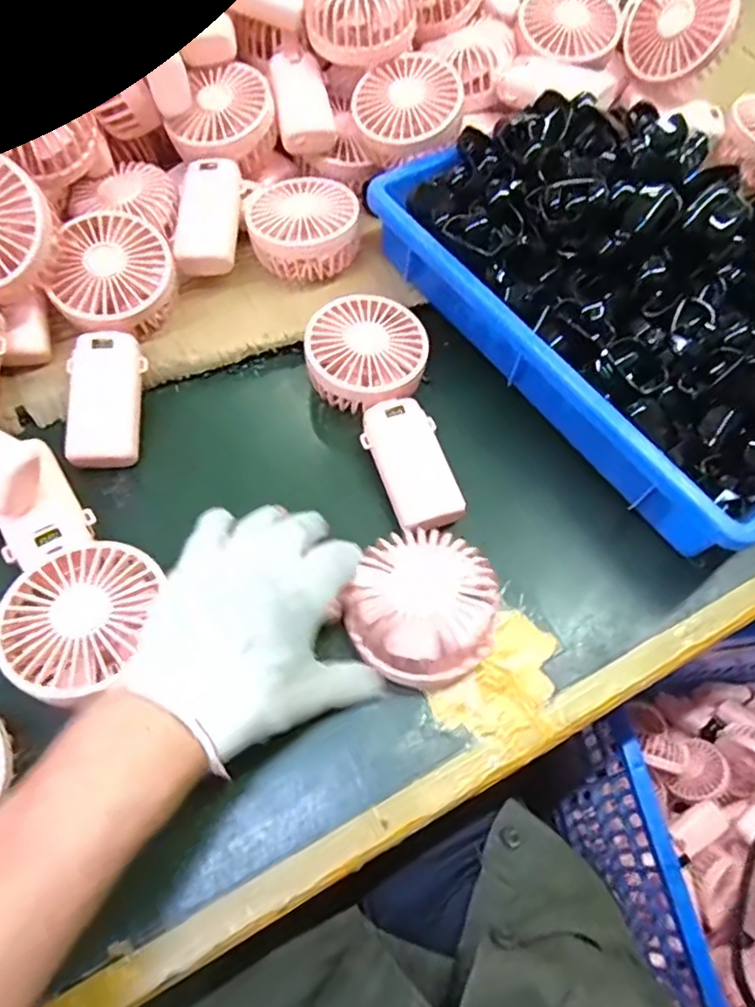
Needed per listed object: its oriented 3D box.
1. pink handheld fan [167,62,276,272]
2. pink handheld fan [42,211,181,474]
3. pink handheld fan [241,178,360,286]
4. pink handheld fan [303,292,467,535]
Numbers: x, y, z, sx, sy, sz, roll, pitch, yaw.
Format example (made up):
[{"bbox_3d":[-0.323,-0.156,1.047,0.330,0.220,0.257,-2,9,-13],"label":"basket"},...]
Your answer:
[{"bbox_3d":[-0.127,-0.262,0.476,0.079,0.039,0.183,7,79,-1],"label":"pink handheld fan"},{"bbox_3d":[-0.185,-0.117,0.419,0.081,0.040,0.185,-2,79,-5],"label":"pink handheld fan"},{"bbox_3d":[-0.059,-0.219,0.485,0.087,0.038,0.081,2,59,-3],"label":"pink handheld fan"},{"bbox_3d":[0.006,-0.067,0.422,0.086,0.034,0.184,-14,62,-12],"label":"pink handheld fan"}]

